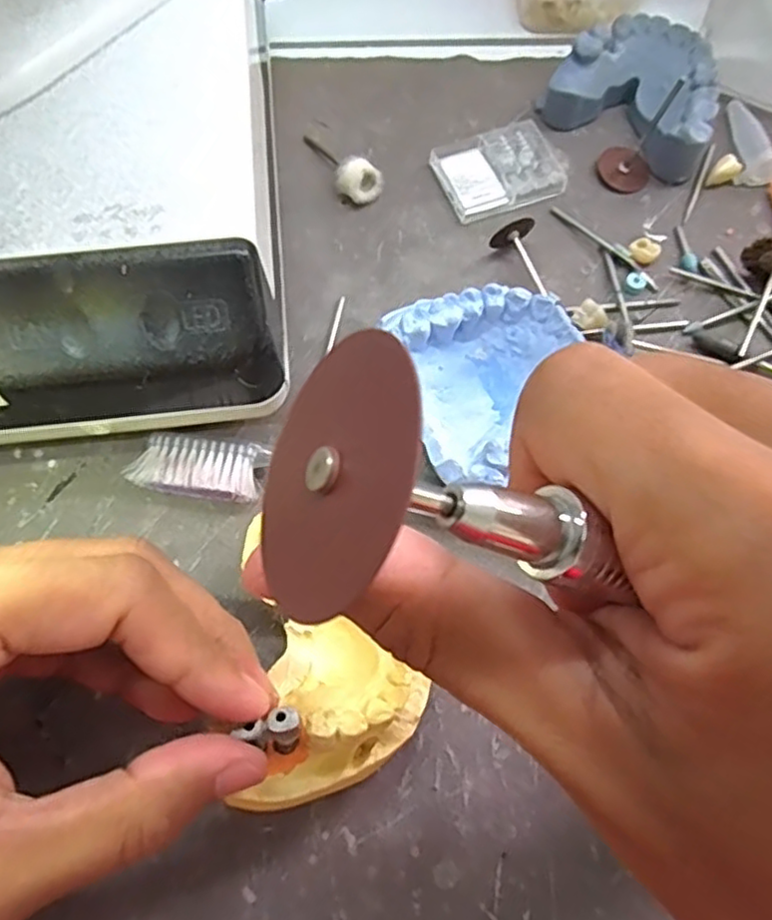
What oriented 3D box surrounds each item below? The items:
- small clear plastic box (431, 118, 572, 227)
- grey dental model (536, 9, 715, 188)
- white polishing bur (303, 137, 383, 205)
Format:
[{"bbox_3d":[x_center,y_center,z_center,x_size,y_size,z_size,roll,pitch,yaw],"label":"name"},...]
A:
[{"bbox_3d":[0.043,-0.114,0.265,0.045,0.008,0.037,-22,71,-9],"label":"small clear plastic box"},{"bbox_3d":[0.104,-0.146,0.268,0.064,0.023,0.054,38,74,13],"label":"grey dental model"},{"bbox_3d":[-0.018,-0.116,0.267,0.016,0.013,0.044,-34,57,-11],"label":"white polishing bur"}]

